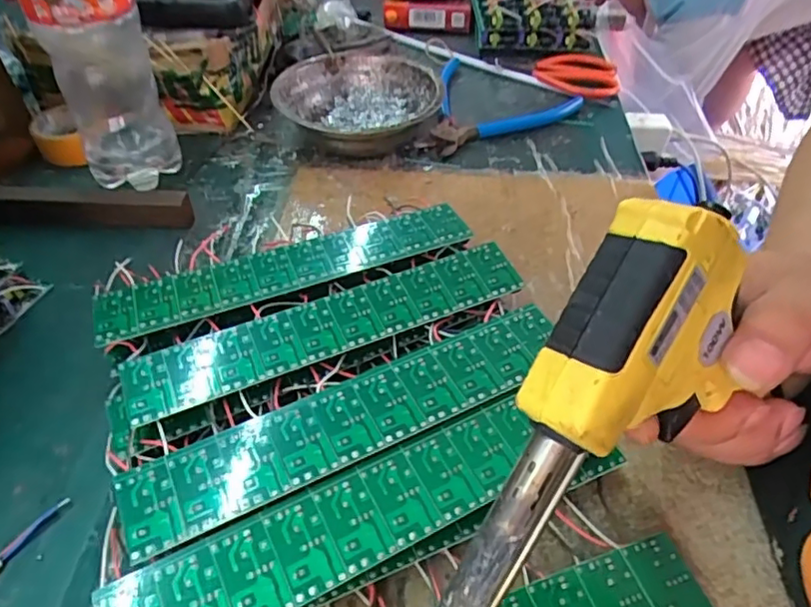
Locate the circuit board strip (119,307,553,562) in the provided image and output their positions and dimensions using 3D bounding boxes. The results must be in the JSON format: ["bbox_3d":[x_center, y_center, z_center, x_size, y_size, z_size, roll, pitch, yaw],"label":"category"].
[{"bbox_3d":[-0.018,0.049,0.258,0.196,0.007,0.038,-20,49,-19],"label":"circuit board strip"}]

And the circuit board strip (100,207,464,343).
[{"bbox_3d":[-0.062,-0.011,0.334,0.200,0.035,0.037,-16,48,-16],"label":"circuit board strip"}]

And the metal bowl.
[{"bbox_3d":[-0.036,-0.153,0.463,0.125,0.036,0.134,8,46,7],"label":"metal bowl"}]

